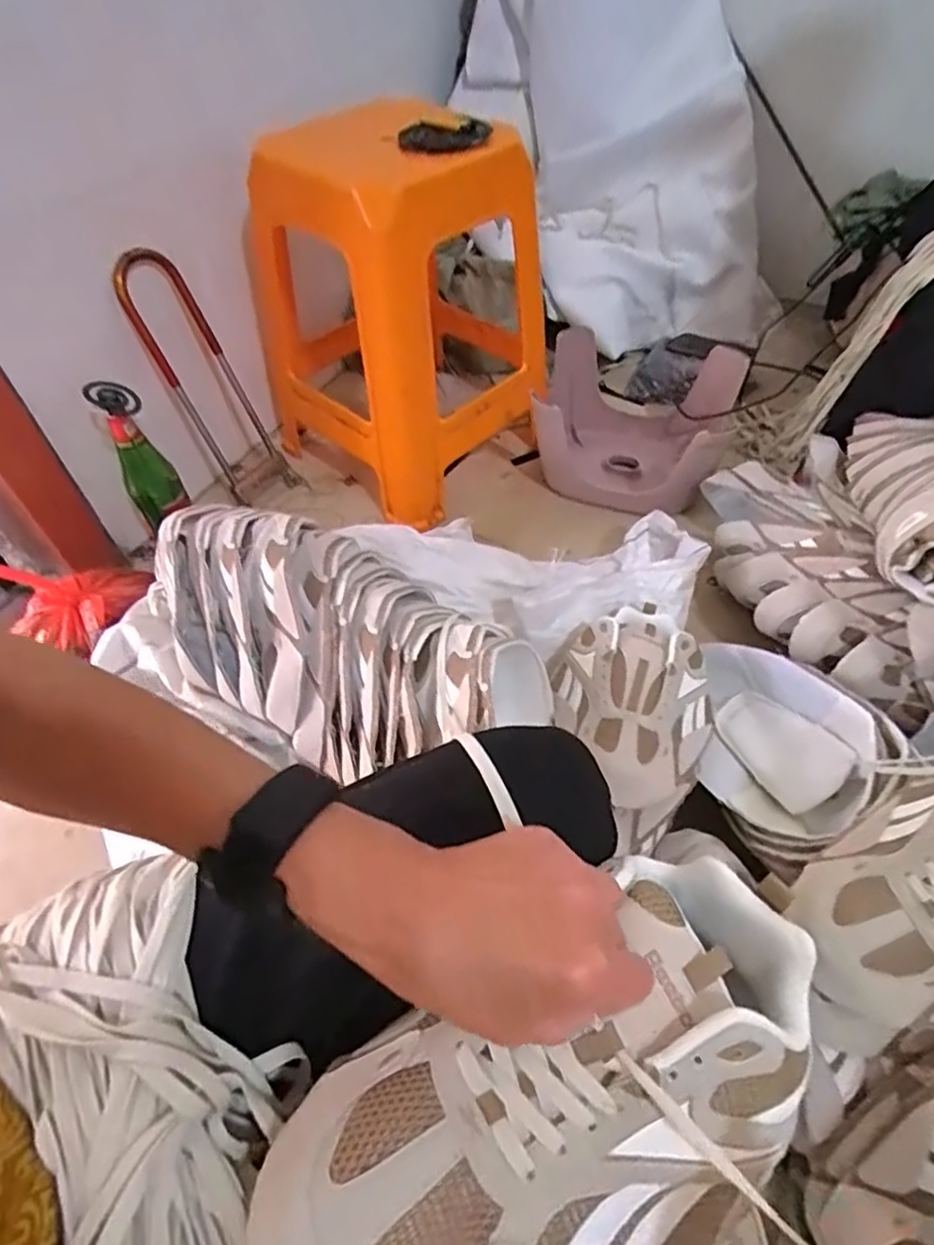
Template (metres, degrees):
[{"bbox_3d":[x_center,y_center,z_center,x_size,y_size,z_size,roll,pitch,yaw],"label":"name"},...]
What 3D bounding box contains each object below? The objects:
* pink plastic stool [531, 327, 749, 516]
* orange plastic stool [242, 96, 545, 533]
[{"bbox_3d":[0.261,-0.321,1.064,0.302,0.197,0.241,18,55,16],"label":"pink plastic stool"},{"bbox_3d":[-0.085,-0.438,0.943,0.277,0.447,0.367,28,58,22],"label":"orange plastic stool"}]

